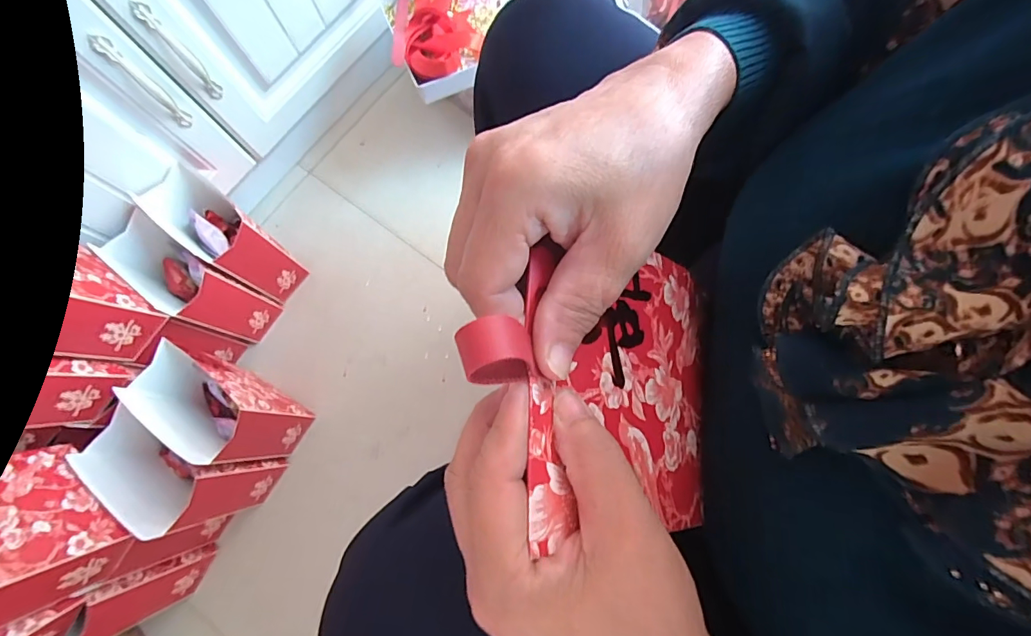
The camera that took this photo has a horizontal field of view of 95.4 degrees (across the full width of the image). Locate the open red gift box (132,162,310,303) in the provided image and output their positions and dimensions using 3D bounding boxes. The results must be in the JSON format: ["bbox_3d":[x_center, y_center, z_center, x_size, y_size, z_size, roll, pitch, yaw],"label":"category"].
[{"bbox_3d":[-0.414,-0.117,0.692,0.153,0.176,0.088,34,80,9],"label":"open red gift box"}]

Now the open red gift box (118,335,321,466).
[{"bbox_3d":[-0.384,0.109,0.615,0.162,0.191,0.076,35,80,9],"label":"open red gift box"}]

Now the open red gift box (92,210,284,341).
[{"bbox_3d":[-0.457,-0.050,0.671,0.157,0.175,0.077,30,80,8],"label":"open red gift box"}]

